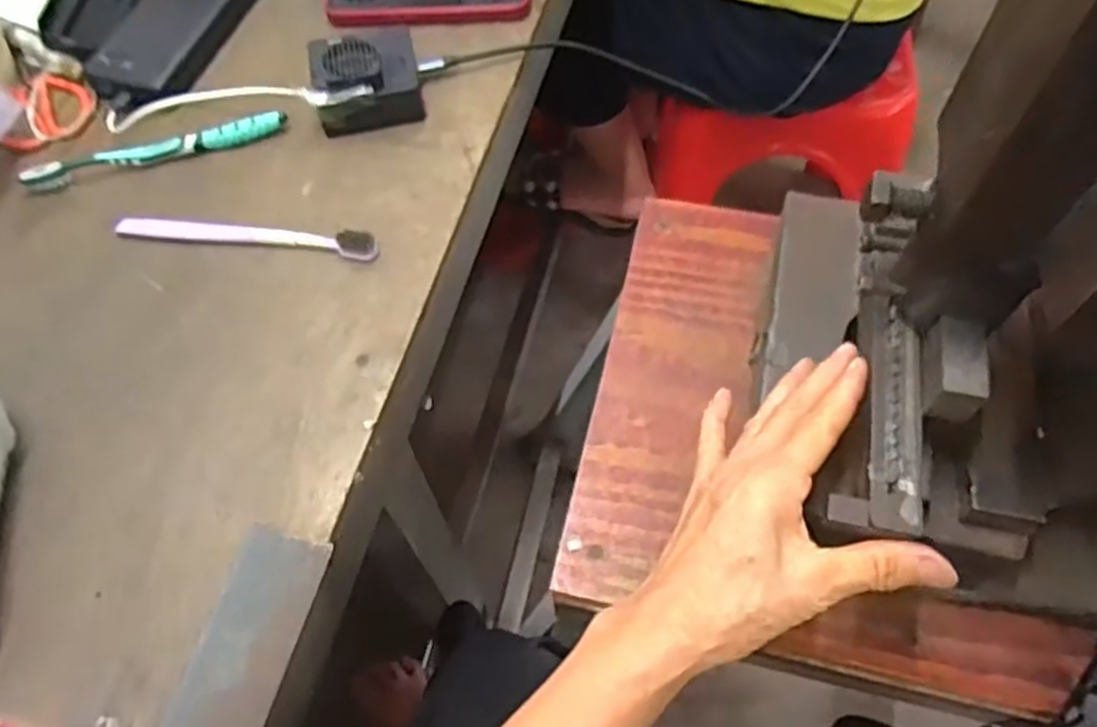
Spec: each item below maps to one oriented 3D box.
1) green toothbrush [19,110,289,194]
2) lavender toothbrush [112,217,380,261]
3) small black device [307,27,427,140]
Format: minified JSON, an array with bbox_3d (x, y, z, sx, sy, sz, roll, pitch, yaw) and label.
[{"bbox_3d":[-0.282,-0.154,0.569,0.182,0.013,0.018,-17,62,-10],"label":"green toothbrush"},{"bbox_3d":[-0.204,-0.088,0.527,0.180,0.015,0.019,7,60,4],"label":"lavender toothbrush"},{"bbox_3d":[-0.137,-0.212,0.577,0.083,0.047,0.077,-9,61,-6],"label":"small black device"}]

